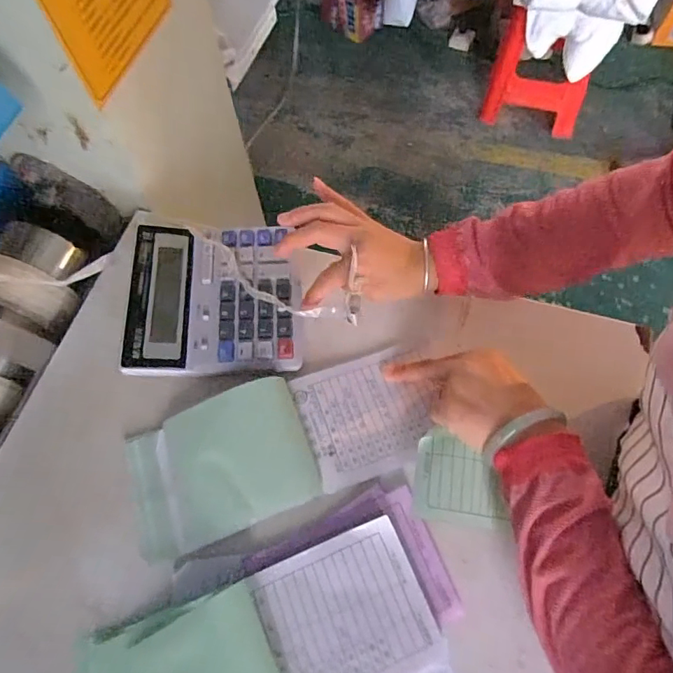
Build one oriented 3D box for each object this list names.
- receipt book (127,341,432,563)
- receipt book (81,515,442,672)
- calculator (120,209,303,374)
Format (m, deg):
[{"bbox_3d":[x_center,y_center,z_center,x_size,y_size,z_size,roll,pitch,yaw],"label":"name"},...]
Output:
[{"bbox_3d":[-0.047,0.090,0.404,0.257,0.041,0.109,-19,64,-11],"label":"receipt book"},{"bbox_3d":[-0.056,0.231,0.332,0.248,0.023,0.113,-19,64,-7],"label":"receipt book"},{"bbox_3d":[-0.117,-0.044,0.451,0.156,0.035,0.158,-5,63,0],"label":"calculator"}]

